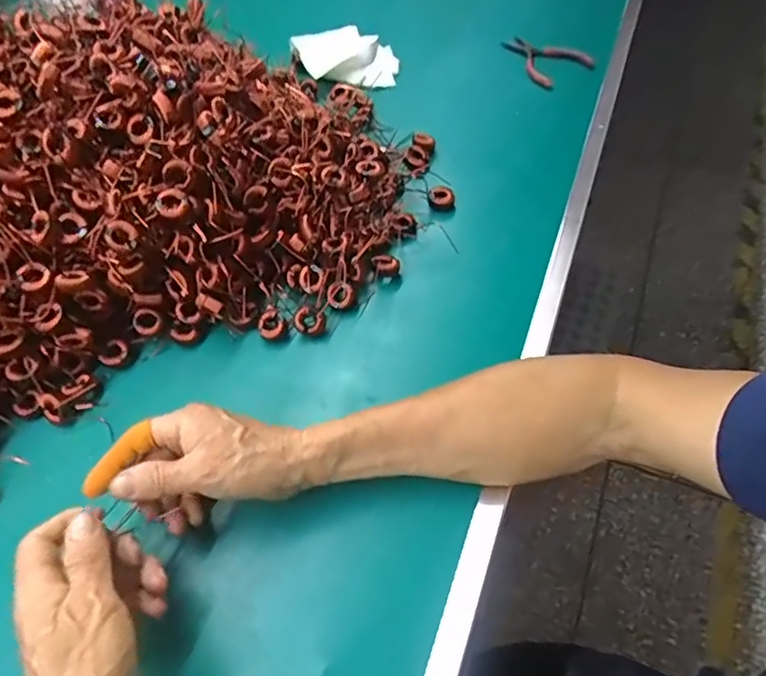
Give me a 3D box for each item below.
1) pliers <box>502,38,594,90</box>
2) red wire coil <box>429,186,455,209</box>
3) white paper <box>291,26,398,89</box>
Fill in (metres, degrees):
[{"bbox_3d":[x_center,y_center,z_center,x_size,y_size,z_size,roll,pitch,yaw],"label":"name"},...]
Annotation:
[{"bbox_3d":[0.201,-0.366,0.736,0.078,0.012,0.119,-33,58,-18],"label":"pliers"},{"bbox_3d":[0.061,-0.145,0.587,0.026,0.014,0.019,0,54,4],"label":"red wire coil"},{"bbox_3d":[-0.055,-0.369,0.749,0.171,0.029,0.085,25,60,21],"label":"white paper"}]

